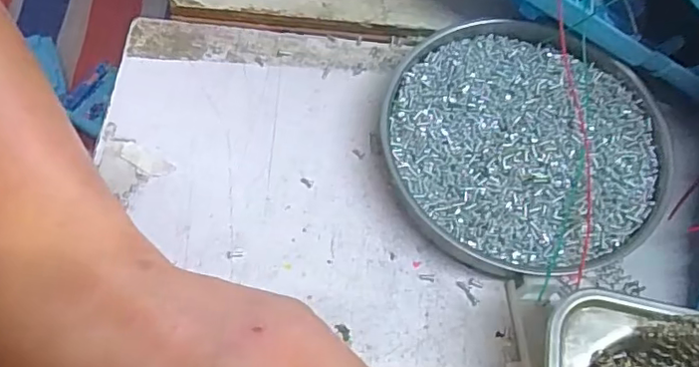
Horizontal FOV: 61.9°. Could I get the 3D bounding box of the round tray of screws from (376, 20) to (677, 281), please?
[{"bbox_3d":[0.086,-0.021,0.286,0.130,0.018,0.126,2,64,-3],"label":"round tray of screws"}]

